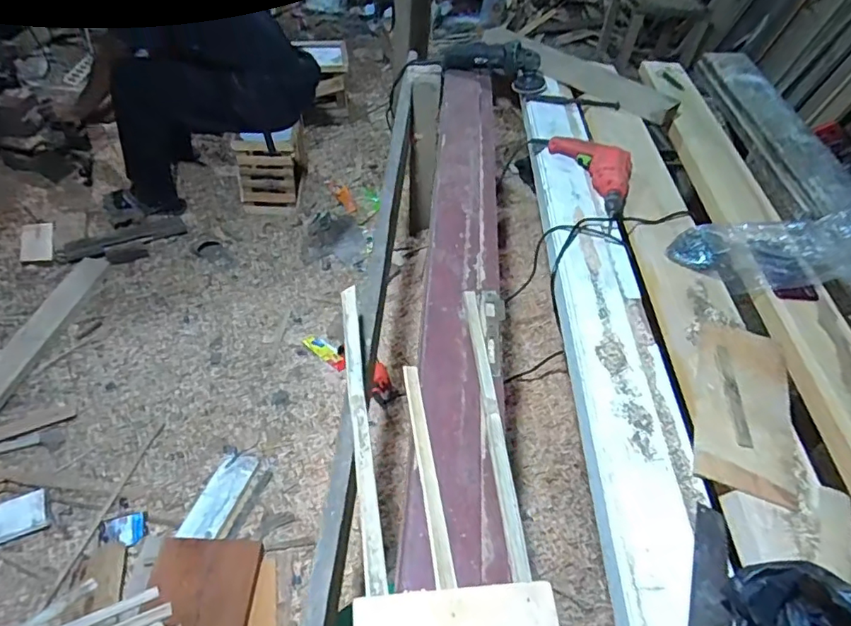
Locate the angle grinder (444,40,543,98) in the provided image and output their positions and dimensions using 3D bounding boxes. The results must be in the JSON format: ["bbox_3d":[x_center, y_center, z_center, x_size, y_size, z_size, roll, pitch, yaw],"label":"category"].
[{"bbox_3d":[0.192,-0.677,1.435,0.272,0.103,0.079,28,52,18],"label":"angle grinder"}]

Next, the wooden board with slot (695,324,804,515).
[{"bbox_3d":[0.464,0.123,0.775,0.135,0.020,0.296,19,49,11],"label":"wooden board with slot"}]

